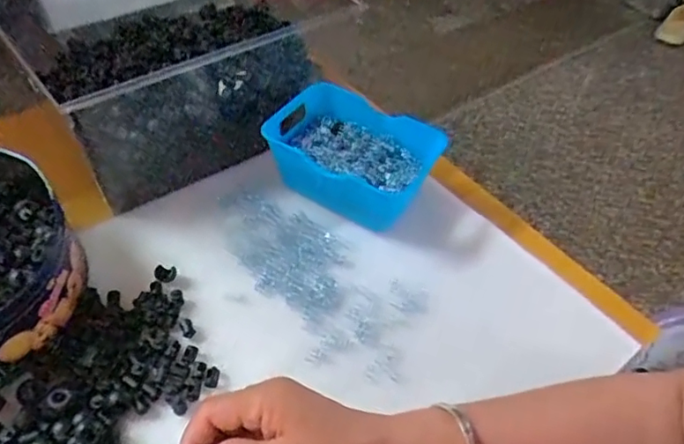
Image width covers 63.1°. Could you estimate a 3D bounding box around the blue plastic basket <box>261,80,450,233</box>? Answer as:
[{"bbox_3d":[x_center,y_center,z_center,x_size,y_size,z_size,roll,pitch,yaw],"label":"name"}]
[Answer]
[{"bbox_3d":[0.007,-0.062,0.537,0.149,0.063,0.114,29,53,18],"label":"blue plastic basket"}]

